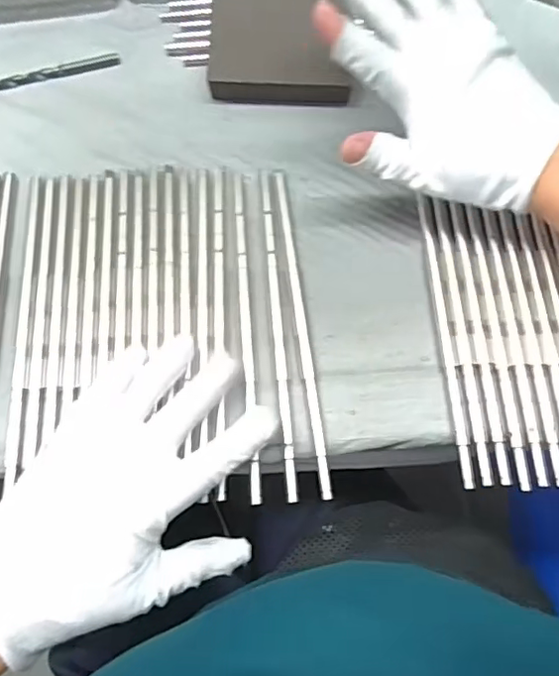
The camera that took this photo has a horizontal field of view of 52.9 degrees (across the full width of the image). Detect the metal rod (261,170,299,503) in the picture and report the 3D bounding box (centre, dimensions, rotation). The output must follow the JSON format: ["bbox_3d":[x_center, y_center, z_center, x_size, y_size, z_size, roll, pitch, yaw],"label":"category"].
[{"bbox_3d":[-0.001,-0.010,0.342,0.006,0.004,0.208,-5,73,0],"label":"metal rod"}]

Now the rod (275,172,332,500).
[{"bbox_3d":[0.014,-0.010,0.341,0.007,0.004,0.205,-8,73,0],"label":"rod"}]

